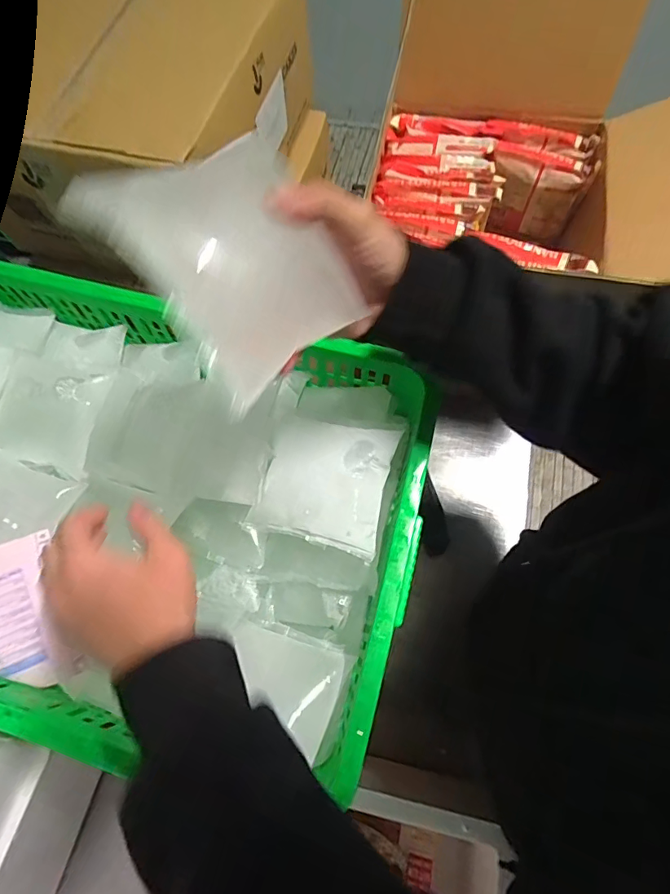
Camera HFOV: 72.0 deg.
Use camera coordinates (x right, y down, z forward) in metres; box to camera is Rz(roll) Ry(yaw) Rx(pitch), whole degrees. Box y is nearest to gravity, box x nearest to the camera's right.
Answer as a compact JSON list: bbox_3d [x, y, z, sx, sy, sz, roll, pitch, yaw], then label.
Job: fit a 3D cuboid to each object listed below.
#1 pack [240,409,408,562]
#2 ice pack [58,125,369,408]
[{"bbox_3d":[-0.011,0.029,0.448,0.125,0.046,0.121,14,68,8],"label":"pack"},{"bbox_3d":[-0.054,-0.102,0.251,0.102,0.129,0.029,-42,29,-8],"label":"ice pack"}]

